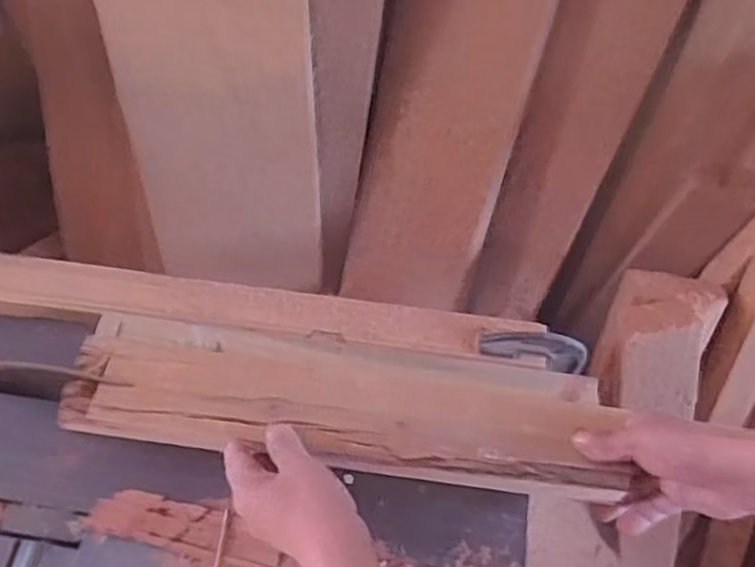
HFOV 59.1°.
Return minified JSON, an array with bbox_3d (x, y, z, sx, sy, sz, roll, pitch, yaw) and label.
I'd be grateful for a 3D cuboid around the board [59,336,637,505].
[{"bbox_3d":[-0.034,0.109,0.576,0.461,0.035,0.094,7,62,6],"label":"board"}]

